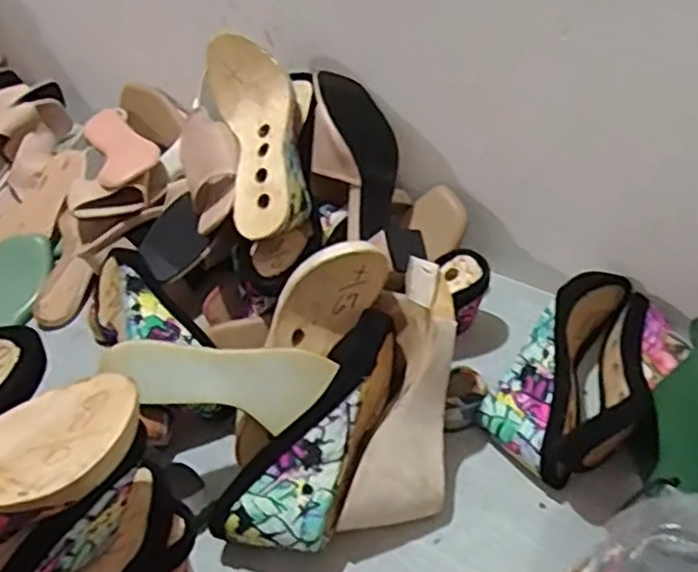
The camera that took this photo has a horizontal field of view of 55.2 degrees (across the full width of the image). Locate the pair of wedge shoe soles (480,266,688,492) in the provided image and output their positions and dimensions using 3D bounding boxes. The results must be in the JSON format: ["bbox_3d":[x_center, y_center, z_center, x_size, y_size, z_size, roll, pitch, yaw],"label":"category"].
[{"bbox_3d":[0.236,0.085,0.635,0.144,0.076,0.233,30,54,32],"label":"pair of wedge shoe soles"}]

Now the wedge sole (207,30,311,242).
[{"bbox_3d":[-0.089,-0.151,0.681,0.086,0.065,0.227,-12,69,-6],"label":"wedge sole"}]

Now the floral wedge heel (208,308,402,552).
[{"bbox_3d":[-0.018,0.129,0.584,0.087,0.076,0.233,23,64,27],"label":"floral wedge heel"}]

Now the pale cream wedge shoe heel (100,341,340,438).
[{"bbox_3d":[-0.101,0.084,0.592,0.214,0.055,0.057,14,27,-42],"label":"pale cream wedge shoe heel"}]

